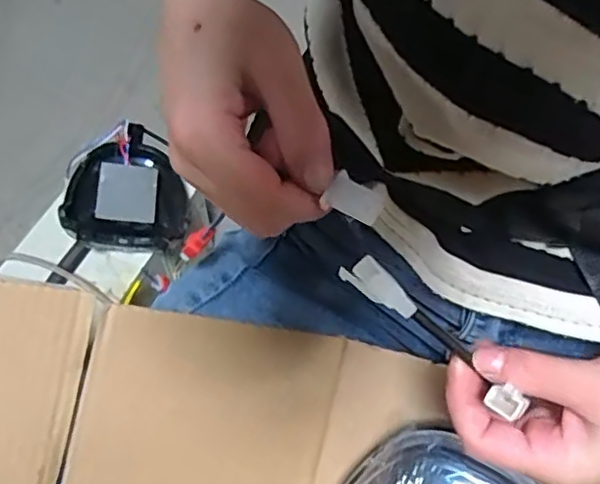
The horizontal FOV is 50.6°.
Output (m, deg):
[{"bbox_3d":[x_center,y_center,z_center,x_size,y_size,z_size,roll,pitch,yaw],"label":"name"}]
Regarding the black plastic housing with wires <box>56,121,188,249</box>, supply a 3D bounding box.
[{"bbox_3d":[-0.194,-0.059,0.717,0.132,0.045,0.145,10,66,-20],"label":"black plastic housing with wires"}]

